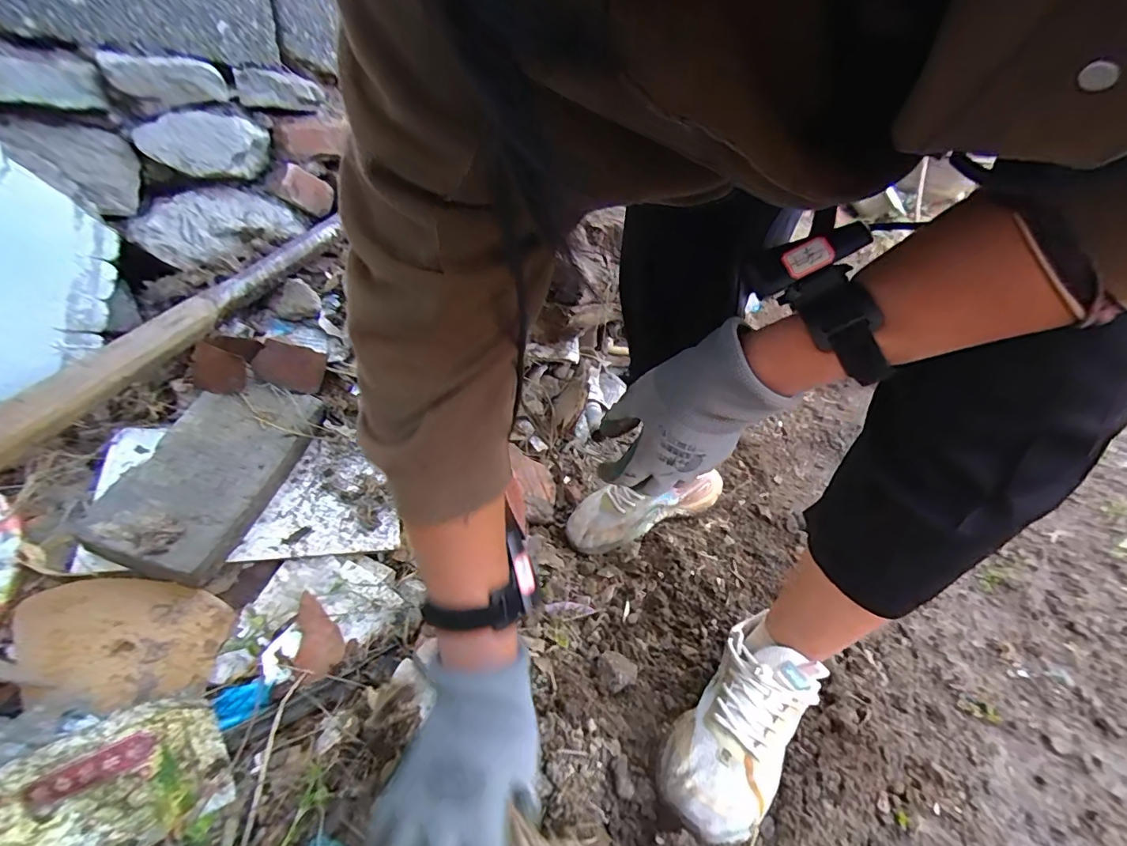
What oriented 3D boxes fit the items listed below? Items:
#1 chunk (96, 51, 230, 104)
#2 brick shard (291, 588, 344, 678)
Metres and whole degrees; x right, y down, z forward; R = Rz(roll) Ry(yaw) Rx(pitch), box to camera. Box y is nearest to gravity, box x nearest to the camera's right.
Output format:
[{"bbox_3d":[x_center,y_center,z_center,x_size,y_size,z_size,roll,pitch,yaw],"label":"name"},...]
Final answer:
[{"bbox_3d":[-0.536,-0.467,0.661,0.072,0.049,0.129,25,36,28],"label":"chunk"},{"bbox_3d":[-0.254,0.221,0.508,0.046,0.012,0.080,7,70,-32],"label":"brick shard"}]

